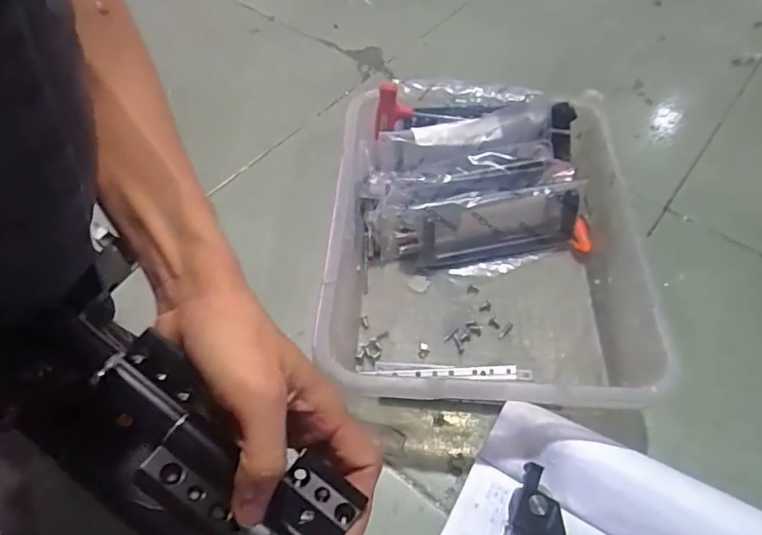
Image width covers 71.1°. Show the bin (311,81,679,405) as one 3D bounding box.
[{"bbox_3d":[0.091,-0.028,0.501,0.266,0.091,0.335,3,55,3],"label":"bin"}]

